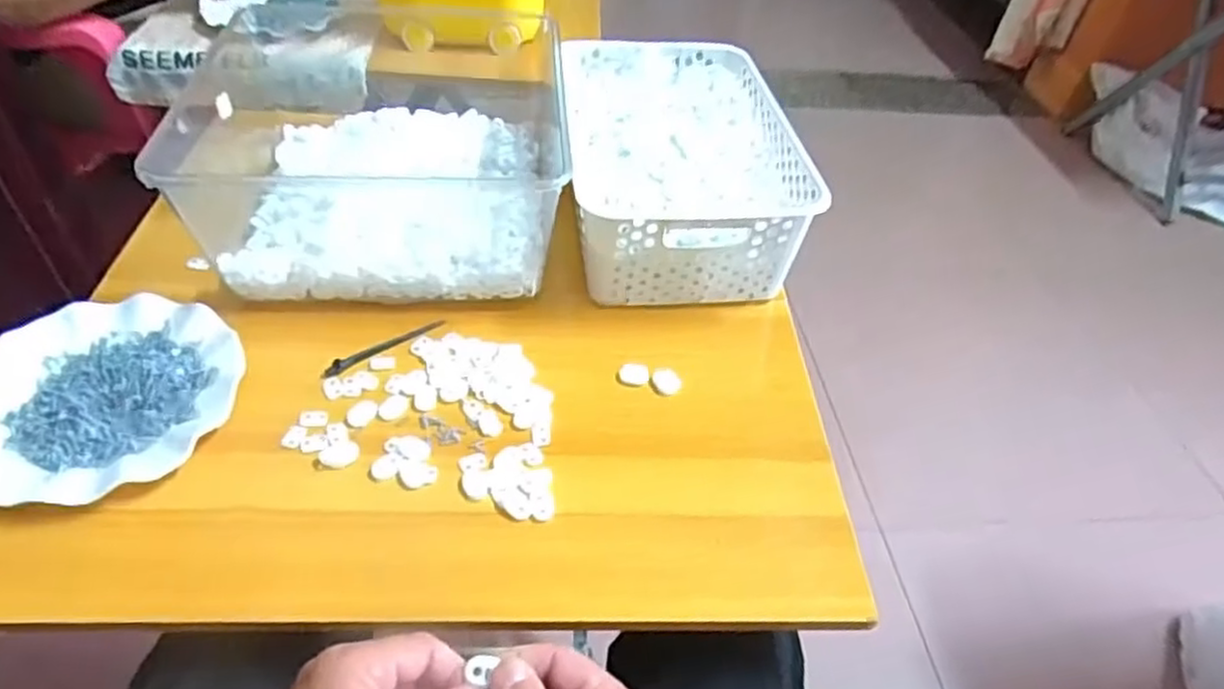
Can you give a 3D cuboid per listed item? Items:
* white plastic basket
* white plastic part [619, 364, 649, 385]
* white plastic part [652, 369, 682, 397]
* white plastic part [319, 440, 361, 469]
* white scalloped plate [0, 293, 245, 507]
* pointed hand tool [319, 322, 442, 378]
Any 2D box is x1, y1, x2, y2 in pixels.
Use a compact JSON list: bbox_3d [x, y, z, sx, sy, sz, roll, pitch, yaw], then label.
[{"bbox_3d":[0.058,-0.172,0.707,0.193,0.109,0.296,-2,46,-8],"label":"white plastic basket"},{"bbox_3d":[0.018,0.024,0.591,0.023,0.006,0.018,6,45,0],"label":"white plastic part"},{"bbox_3d":[0.044,0.030,0.587,0.022,0.004,0.025,-13,49,-18],"label":"white plastic part"},{"bbox_3d":[-0.192,0.077,0.513,0.026,0.004,0.022,-6,47,-12],"label":"white plastic part"},{"bbox_3d":[-0.367,0.035,0.524,0.173,0.023,0.181,3,45,-3],"label":"white scalloped plate"},{"bbox_3d":[-0.186,0.002,0.594,0.104,0.005,0.014,-31,56,-31],"label":"pointed hand tool"}]

